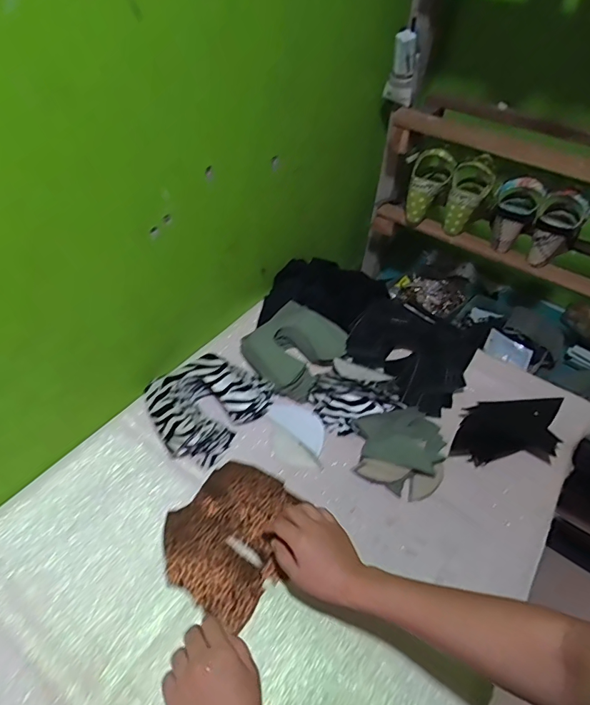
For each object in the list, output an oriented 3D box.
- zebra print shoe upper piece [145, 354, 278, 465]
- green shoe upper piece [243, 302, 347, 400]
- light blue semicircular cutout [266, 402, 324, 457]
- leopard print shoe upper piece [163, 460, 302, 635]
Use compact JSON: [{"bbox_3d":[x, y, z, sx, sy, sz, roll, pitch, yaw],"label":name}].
[{"bbox_3d":[-0.140,0.074,0.687,0.157,0.060,0.180,32,51,23],"label":"zebra print shoe upper piece"},{"bbox_3d":[-0.001,-0.008,0.777,0.148,0.063,0.162,34,52,25],"label":"green shoe upper piece"},{"bbox_3d":[0.009,0.114,0.699,0.108,0.010,0.056,33,51,24],"label":"light blue semicircular cutout"},{"bbox_3d":[-0.078,0.232,0.570,0.148,0.023,0.174,29,50,21],"label":"leopard print shoe upper piece"}]

